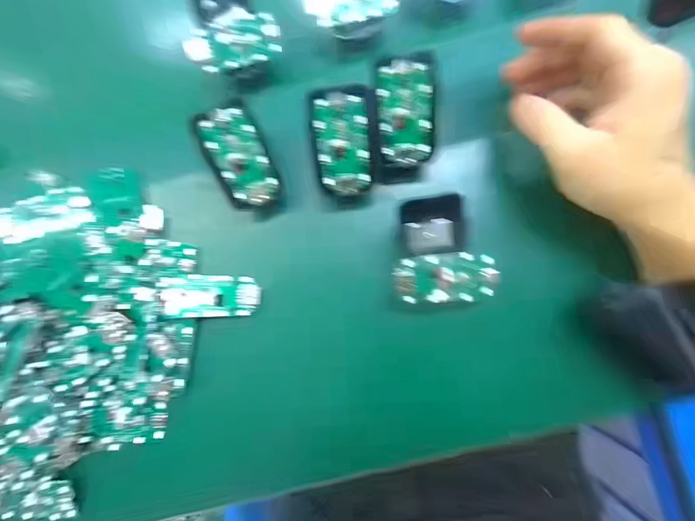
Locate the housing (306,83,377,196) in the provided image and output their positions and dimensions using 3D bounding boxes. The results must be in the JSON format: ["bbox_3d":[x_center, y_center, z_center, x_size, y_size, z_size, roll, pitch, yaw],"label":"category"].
[{"bbox_3d":[-0.002,-0.081,0.224,0.041,0.008,0.069,-4,108,1],"label":"housing"}]

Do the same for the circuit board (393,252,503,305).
[{"bbox_3d":[0.064,0.012,0.211,0.065,0.010,0.031,-3,83,4],"label":"circuit board"}]

